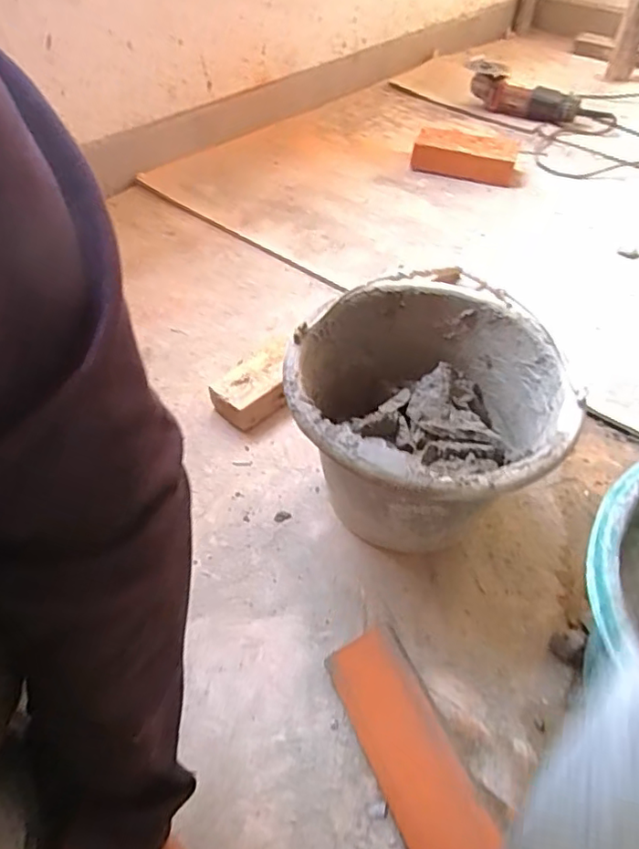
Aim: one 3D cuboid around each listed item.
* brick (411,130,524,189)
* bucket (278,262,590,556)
[{"bbox_3d":[0.285,-0.509,1.106,0.210,0.057,0.073,10,48,7],"label":"brick"},{"bbox_3d":[0.095,0.008,0.543,0.228,0.170,0.243,1,45,-1],"label":"bucket"}]

